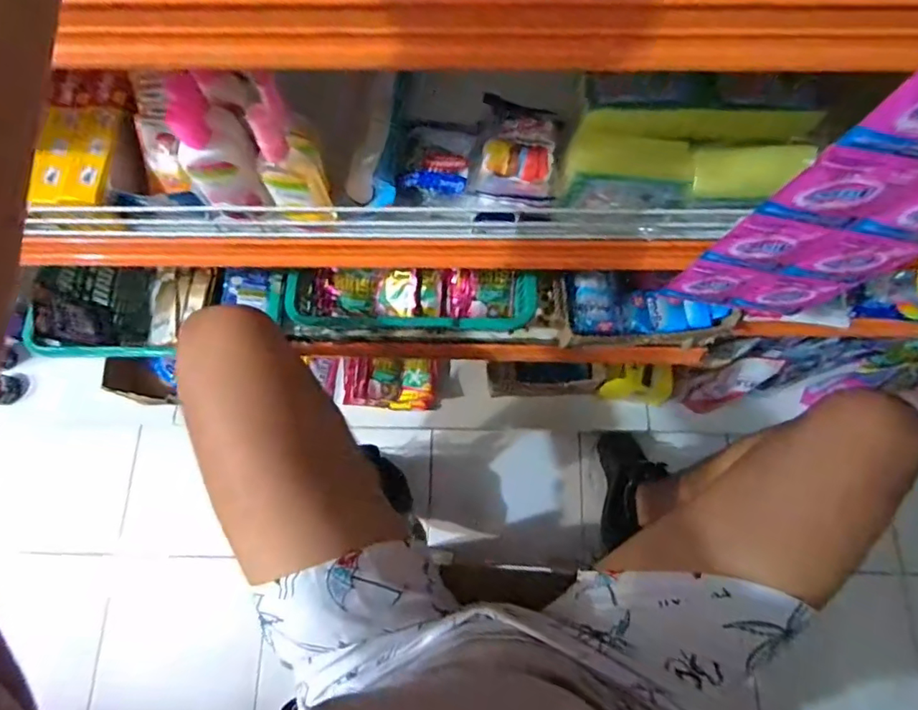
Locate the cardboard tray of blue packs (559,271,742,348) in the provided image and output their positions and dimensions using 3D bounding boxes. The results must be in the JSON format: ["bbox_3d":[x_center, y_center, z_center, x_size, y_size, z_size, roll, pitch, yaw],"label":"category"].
[{"bbox_3d":[0.244,-0.062,0.693,0.215,0.070,0.093,-1,75,0],"label":"cardboard tray of blue packs"}]

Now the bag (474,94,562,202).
[{"bbox_3d":[0.055,-0.186,0.472,0.070,0.031,0.093,8,75,2],"label":"bag"}]

